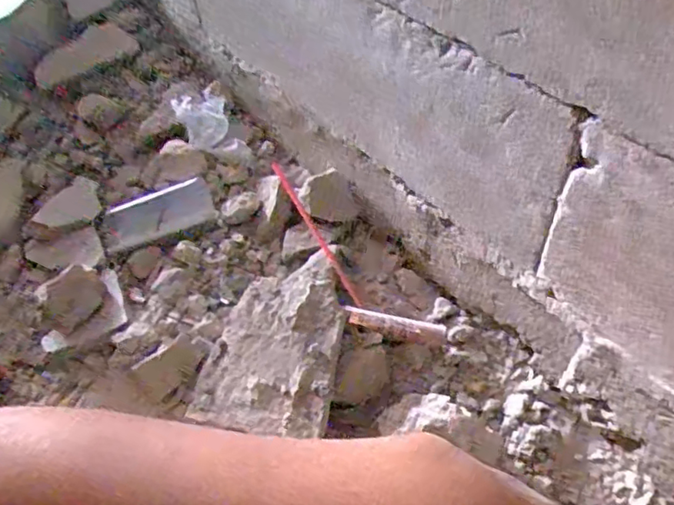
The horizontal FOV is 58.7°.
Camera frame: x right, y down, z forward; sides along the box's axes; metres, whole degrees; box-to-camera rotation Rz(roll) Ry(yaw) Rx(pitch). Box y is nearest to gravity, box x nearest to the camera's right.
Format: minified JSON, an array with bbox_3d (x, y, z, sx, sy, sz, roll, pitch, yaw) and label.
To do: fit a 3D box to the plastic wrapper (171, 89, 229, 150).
[{"bbox_3d":[-0.198,-0.201,0.878,0.074,0.042,0.089,-16,52,-9],"label":"plastic wrapper"}]

